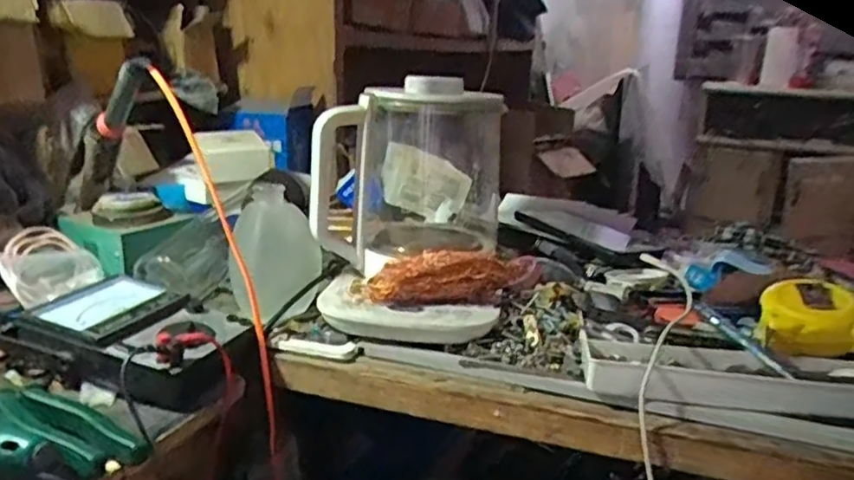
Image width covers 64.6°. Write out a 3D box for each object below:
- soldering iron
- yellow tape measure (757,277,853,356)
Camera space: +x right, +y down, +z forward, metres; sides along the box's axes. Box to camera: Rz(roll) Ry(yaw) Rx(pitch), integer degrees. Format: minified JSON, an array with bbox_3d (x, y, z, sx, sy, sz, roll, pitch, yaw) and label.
[{"bbox_3d":[-0.325,-0.106,0.685,0.025,0.028,0.270,-14,-17,-41],"label":"soldering iron"},{"bbox_3d":[0.311,0.061,0.540,0.077,0.036,0.084,11,20,31],"label":"yellow tape measure"}]

